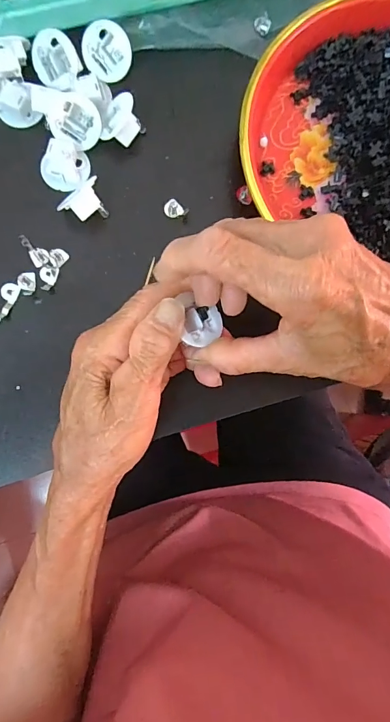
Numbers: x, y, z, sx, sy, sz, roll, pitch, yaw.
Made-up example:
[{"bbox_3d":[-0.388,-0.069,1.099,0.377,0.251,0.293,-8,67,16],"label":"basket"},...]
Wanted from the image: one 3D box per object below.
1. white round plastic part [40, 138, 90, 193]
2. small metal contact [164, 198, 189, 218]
[{"bbox_3d":[-0.087,-0.131,0.268,0.029,0.013,0.030,0,85,-4],"label":"white round plastic part"},{"bbox_3d":[-0.014,-0.104,0.274,0.016,0.004,0.012,36,84,0],"label":"small metal contact"}]

